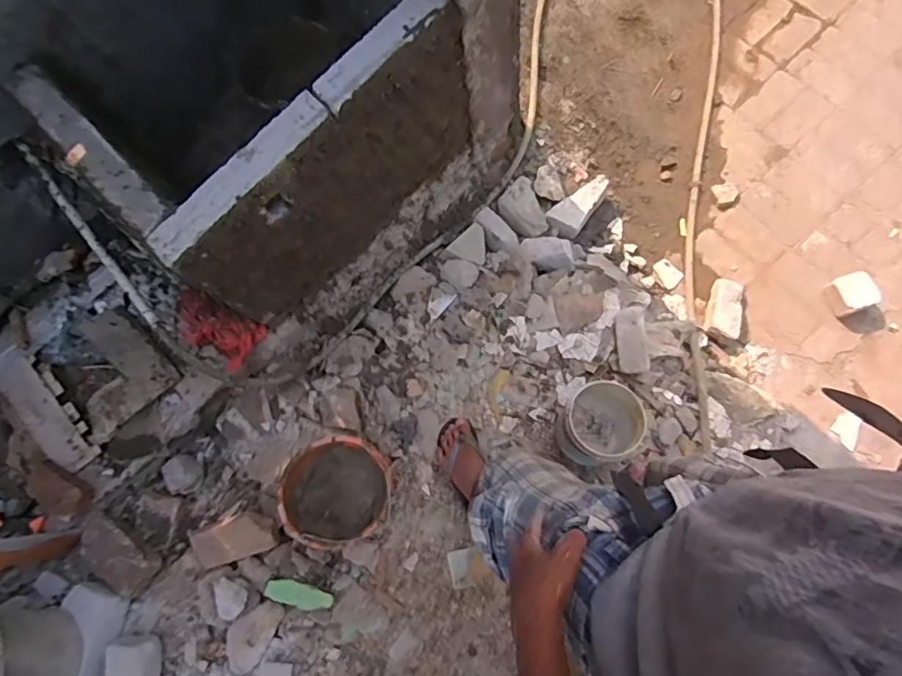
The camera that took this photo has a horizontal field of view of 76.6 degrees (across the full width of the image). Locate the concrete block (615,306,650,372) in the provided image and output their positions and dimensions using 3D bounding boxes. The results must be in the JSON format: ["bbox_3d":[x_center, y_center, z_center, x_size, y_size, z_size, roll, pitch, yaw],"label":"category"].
[{"bbox_3d":[0.463,0.004,1.462,0.078,0.051,0.169,-4,92,-2],"label":"concrete block"}]

